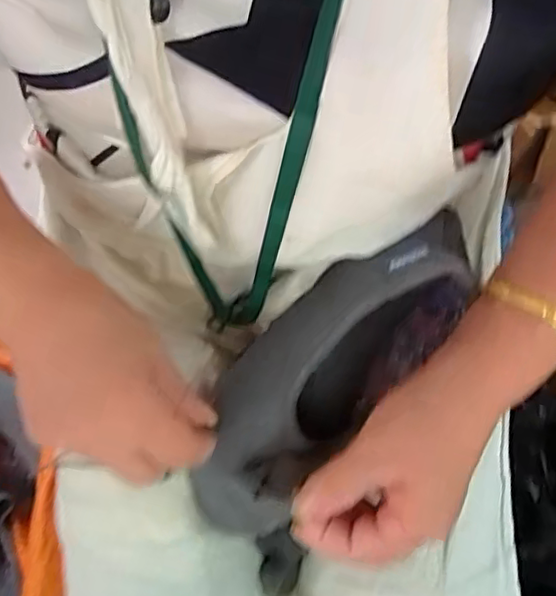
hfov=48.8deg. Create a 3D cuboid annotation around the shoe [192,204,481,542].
[{"bbox_3d":[0.032,0.043,0.381,0.084,0.079,0.231,43,88,13],"label":"shoe"}]

